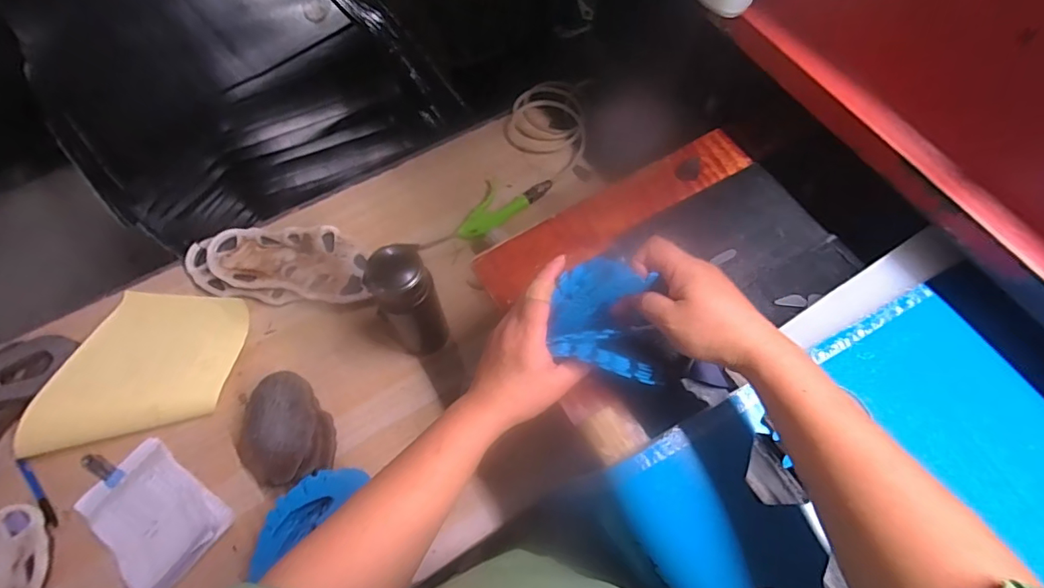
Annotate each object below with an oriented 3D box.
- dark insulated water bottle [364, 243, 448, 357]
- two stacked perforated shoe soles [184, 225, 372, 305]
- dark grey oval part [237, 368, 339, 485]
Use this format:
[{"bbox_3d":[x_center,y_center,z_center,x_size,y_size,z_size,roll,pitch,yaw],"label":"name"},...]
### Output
[{"bbox_3d":[-0.147,0.016,0.636,0.070,0.208,0.073,1,66,-1],"label":"dark insulated water bottle"},{"bbox_3d":[-0.374,-0.047,0.740,0.287,0.037,0.117,4,66,0],"label":"two stacked perforated shoe soles"},{"bbox_3d":[-0.301,0.177,0.635,0.095,0.074,0.131,-5,66,-4],"label":"dark grey oval part"}]

